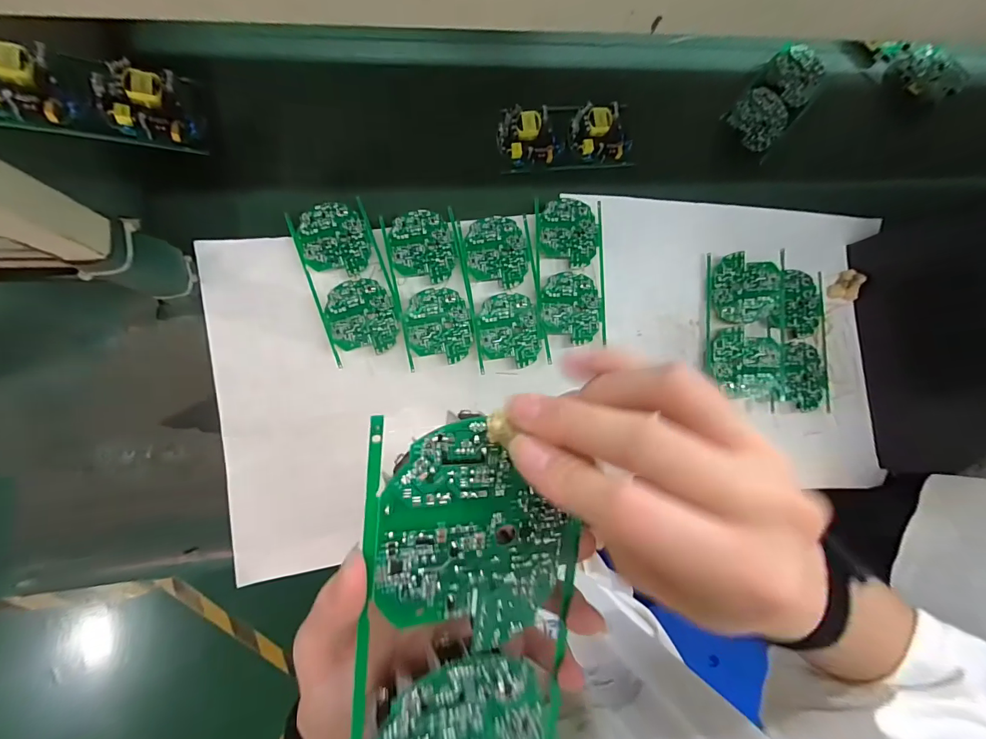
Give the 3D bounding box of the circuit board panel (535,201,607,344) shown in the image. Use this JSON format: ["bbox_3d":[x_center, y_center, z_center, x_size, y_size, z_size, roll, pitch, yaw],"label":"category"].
[{"bbox_3d":[0.106,-0.134,0.555,0.093,0.007,0.193,0,87,-7],"label":"circuit board panel"}]

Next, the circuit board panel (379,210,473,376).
[{"bbox_3d":[-0.079,-0.106,0.531,0.092,0.009,0.197,-11,88,-8],"label":"circuit board panel"}]

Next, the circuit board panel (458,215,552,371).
[{"bbox_3d":[0.014,-0.101,0.541,0.094,0.005,0.195,-9,88,-8],"label":"circuit board panel"}]

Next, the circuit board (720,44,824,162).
[{"bbox_3d":[0.443,-0.429,0.644,0.085,0.023,0.212,39,81,-2],"label":"circuit board"}]

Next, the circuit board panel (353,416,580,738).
[{"bbox_3d":[-0.009,0.120,0.175,0.091,0.004,0.195,3,95,-22],"label":"circuit board panel"}]

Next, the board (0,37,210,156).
[{"bbox_3d":[-0.435,-0.295,0.447,0.195,0.024,0.082,-3,87,-27],"label":"board"}]

